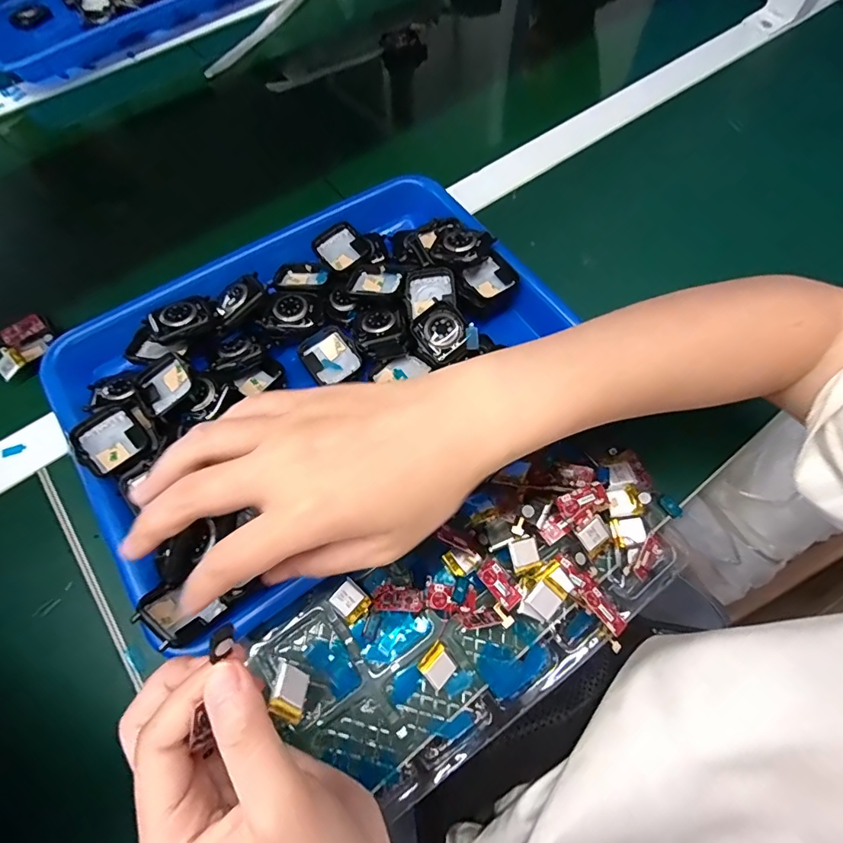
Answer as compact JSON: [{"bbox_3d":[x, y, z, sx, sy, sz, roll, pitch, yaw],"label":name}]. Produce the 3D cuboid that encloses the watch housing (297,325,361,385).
[{"bbox_3d":[-0.065,-0.047,0.338,0.036,0.008,0.041,-35,68,-14],"label":"watch housing"}]

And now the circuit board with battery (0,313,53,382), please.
[{"bbox_3d":[-0.315,-0.060,0.372,0.043,0.015,0.041,-40,70,-16],"label":"circuit board with battery"}]

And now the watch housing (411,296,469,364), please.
[{"bbox_3d":[0.014,-0.063,0.326,0.034,0.007,0.041,-38,75,0],"label":"watch housing"}]

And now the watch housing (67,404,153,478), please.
[{"bbox_3d":[-0.193,0.011,0.293,0.038,0.009,0.042,-41,70,-16],"label":"watch housing"}]

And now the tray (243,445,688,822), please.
[{"bbox_3d":[0.038,0.104,0.282,0.259,0.031,0.113,-32,68,-13],"label":"tray"}]

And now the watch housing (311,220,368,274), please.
[{"bbox_3d":[-0.063,-0.136,0.373,0.037,0.015,0.038,-39,69,-15],"label":"watch housing"}]

